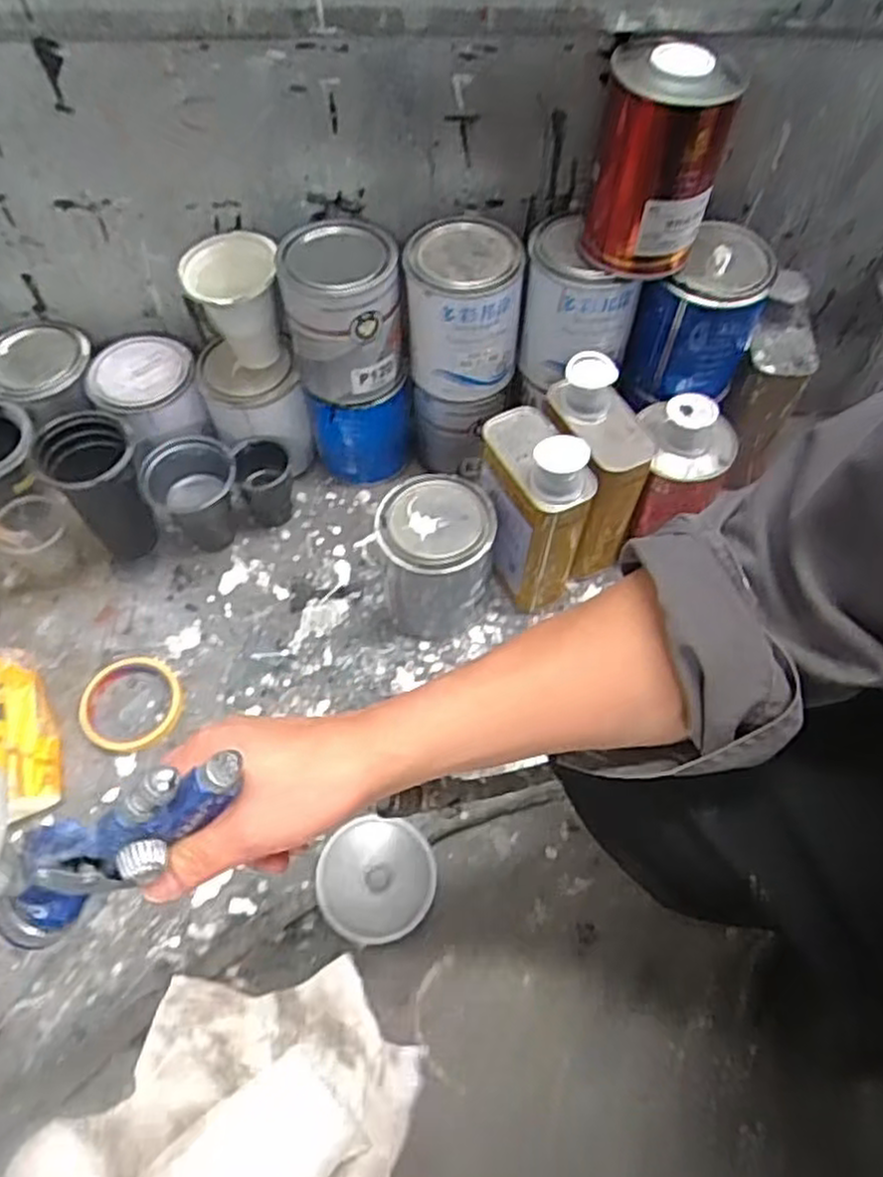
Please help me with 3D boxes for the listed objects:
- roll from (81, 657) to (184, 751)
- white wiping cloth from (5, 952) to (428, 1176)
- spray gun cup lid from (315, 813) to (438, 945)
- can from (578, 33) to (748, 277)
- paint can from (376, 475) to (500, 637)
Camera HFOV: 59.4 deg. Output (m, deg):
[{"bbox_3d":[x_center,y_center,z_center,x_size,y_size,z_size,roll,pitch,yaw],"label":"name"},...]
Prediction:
[{"bbox_3d":[-0.291,0.105,0.731,0.086,0.024,0.093,0,58,0],"label":"roll"},{"bbox_3d":[-0.096,0.261,0.363,0.137,0.059,0.166,34,64,18],"label":"white wiping cloth"},{"bbox_3d":[-0.054,0.240,0.635,0.088,0.026,0.088,0,58,0],"label":"spray gun cup lid"},{"bbox_3d":[0.168,-0.332,0.612,0.093,0.156,0.085,6,58,3],"label":"can"},{"bbox_3d":[-0.005,-0.025,0.746,0.098,0.136,0.093,0,58,0],"label":"paint can"}]

